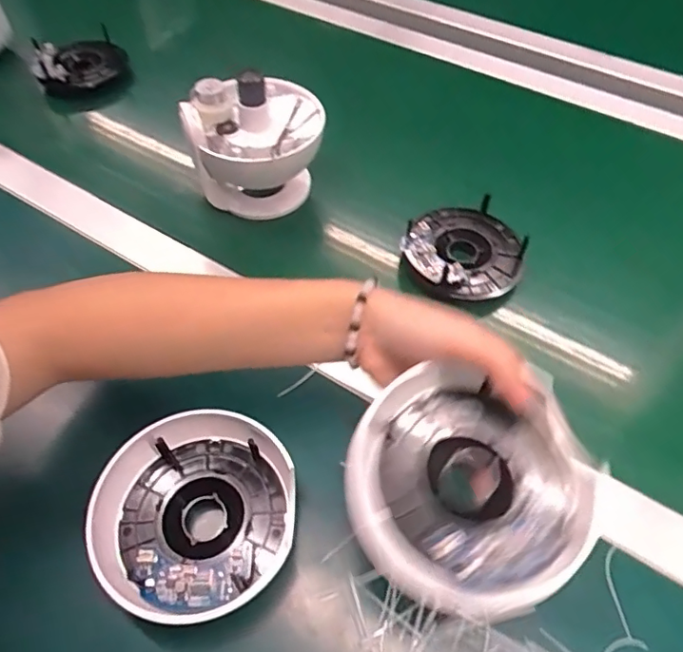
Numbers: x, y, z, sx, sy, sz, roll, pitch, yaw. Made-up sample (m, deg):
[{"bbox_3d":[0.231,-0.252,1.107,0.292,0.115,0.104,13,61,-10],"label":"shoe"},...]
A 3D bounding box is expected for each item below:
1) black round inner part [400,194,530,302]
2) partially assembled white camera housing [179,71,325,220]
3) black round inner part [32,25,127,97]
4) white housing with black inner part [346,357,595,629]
[{"bbox_3d":[0.103,-0.067,0.468,0.101,0.025,0.095,0,54,0],"label":"black round inner part"},{"bbox_3d":[-0.074,-0.152,0.482,0.103,0.106,0.095,0,54,0],"label":"partially assembled white camera housing"},{"bbox_3d":[-0.290,-0.292,0.619,0.103,0.042,0.087,-22,57,-15],"label":"black round inner part"},{"bbox_3d":[0.062,0.082,0.277,0.116,0.042,0.111,0,54,0],"label":"white housing with black inner part"}]

